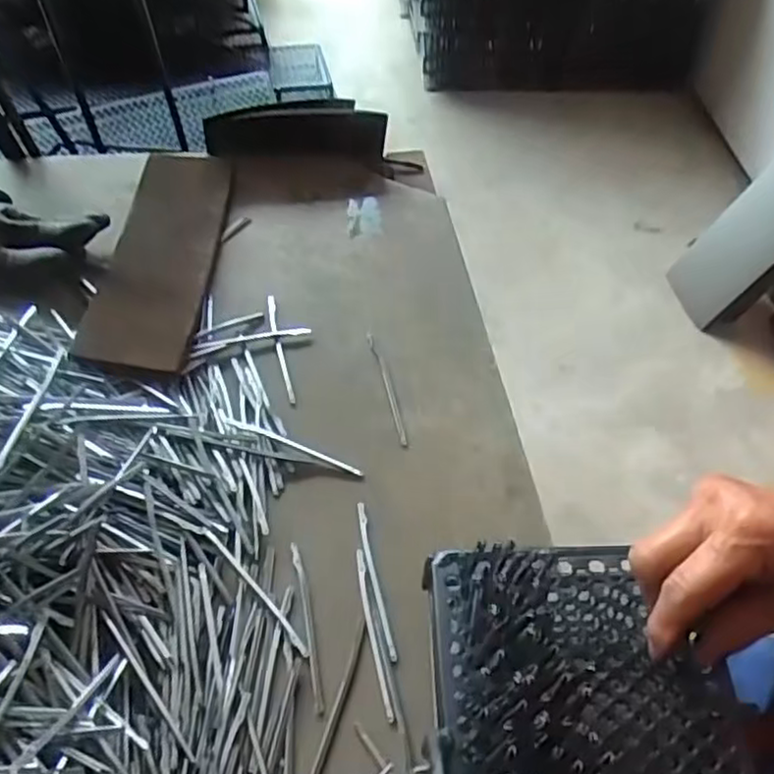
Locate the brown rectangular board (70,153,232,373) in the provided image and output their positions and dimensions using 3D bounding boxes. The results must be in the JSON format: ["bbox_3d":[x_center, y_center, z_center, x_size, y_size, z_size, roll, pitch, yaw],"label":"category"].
[{"bbox_3d":[-0.191,-0.118,0.599,0.087,0.018,0.258,3,56,-2],"label":"brown rectangular board"}]

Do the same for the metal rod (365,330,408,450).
[{"bbox_3d":[0.000,0.000,0.544,0.006,0.006,0.107,-11,58,-11],"label":"metal rod"}]

